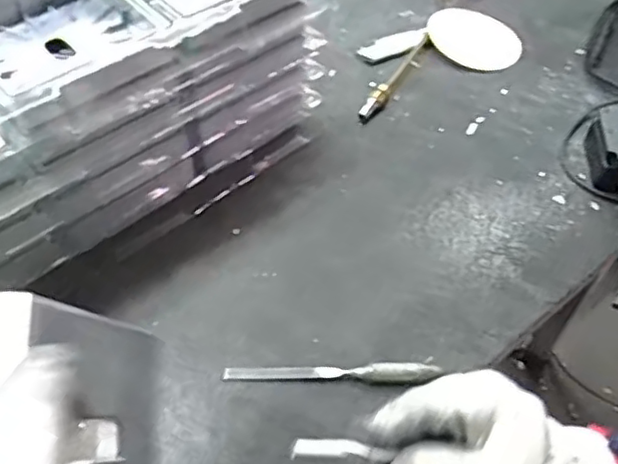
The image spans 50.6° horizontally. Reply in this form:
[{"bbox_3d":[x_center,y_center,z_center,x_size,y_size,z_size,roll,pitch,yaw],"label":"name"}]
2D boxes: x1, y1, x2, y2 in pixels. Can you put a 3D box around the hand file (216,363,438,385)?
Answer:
[{"bbox_3d":[0.017,0.113,0.528,0.168,0.018,0.014,2,52,-2],"label":"hand file"}]

